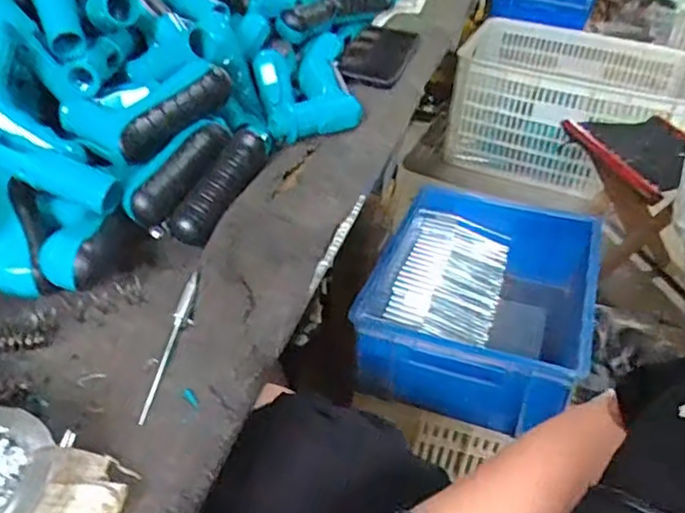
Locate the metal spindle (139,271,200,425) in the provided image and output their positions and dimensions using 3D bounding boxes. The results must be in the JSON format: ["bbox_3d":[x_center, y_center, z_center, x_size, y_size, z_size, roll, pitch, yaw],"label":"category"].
[{"bbox_3d":[-0.110,0.054,0.409,0.013,0.014,0.120,5,37,-1],"label":"metal spindle"}]

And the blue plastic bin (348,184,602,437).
[{"bbox_3d":[0.186,0.066,0.846,0.282,0.145,0.352,17,39,16],"label":"blue plastic bin"}]

